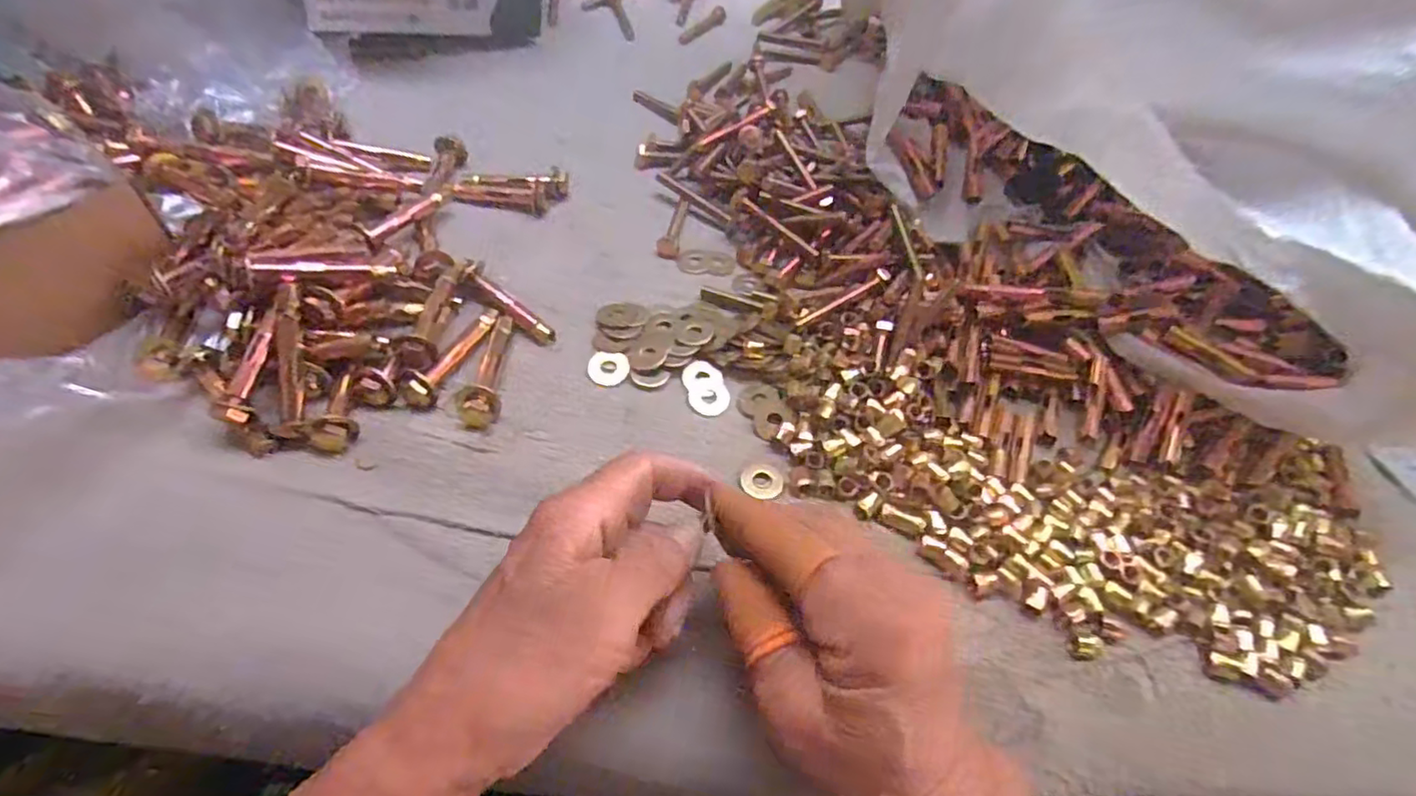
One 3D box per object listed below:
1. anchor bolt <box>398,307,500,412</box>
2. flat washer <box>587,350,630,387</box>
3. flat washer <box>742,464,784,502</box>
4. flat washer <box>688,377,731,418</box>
[{"bbox_3d":[-0.126,-0.025,0.315,0.015,0.017,0.068,18,56,9],"label":"anchor bolt"},{"bbox_3d":[-0.051,-0.017,0.335,0.021,0.004,0.021,5,55,0],"label":"flat washer"},{"bbox_3d":[0.026,0.039,0.304,0.019,0.004,0.019,11,55,5],"label":"flat washer"},{"bbox_3d":[0.001,-0.001,0.331,0.021,0.004,0.021,7,61,-13],"label":"flat washer"}]

